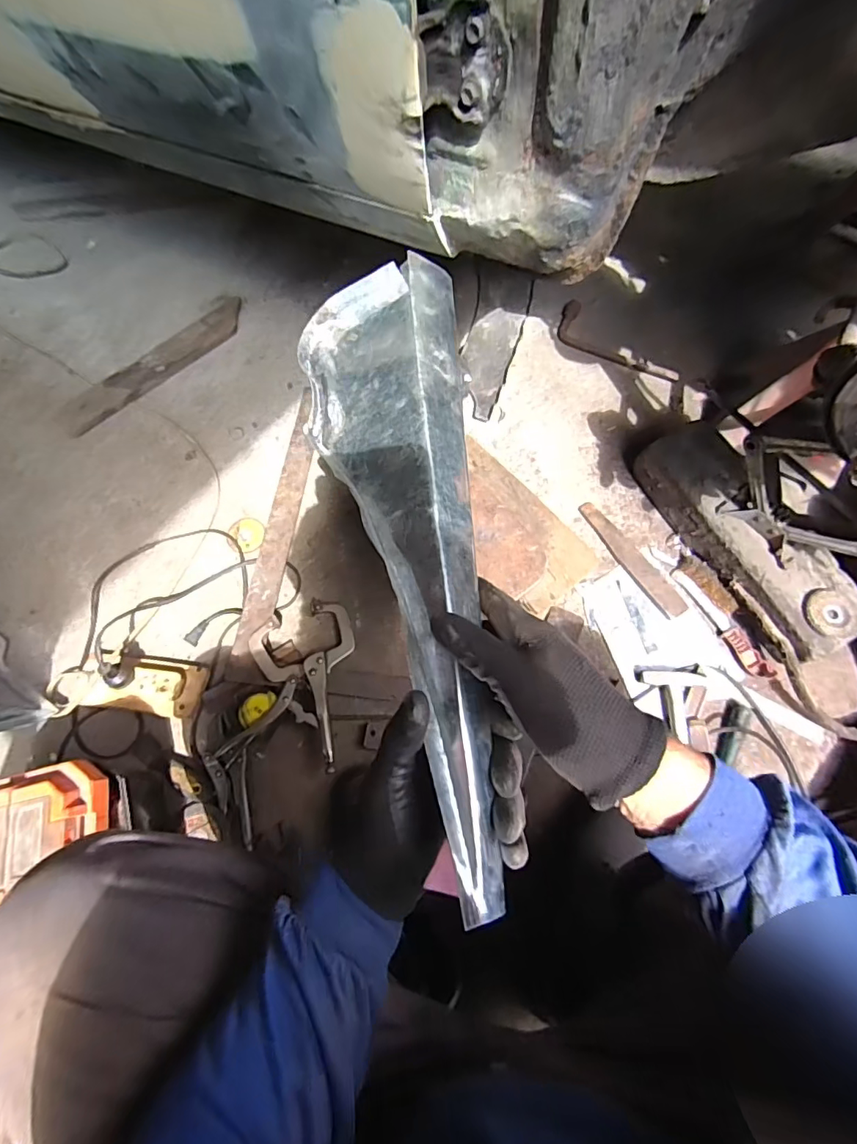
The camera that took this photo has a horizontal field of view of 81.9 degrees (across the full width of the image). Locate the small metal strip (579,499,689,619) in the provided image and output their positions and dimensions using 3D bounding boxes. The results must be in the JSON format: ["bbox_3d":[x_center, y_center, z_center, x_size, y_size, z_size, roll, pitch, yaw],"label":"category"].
[{"bbox_3d":[0.358,-0.027,0.874,0.046,0.009,0.248,-32,72,-12],"label":"small metal strip"}]

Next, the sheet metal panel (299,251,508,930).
[{"bbox_3d":[-0.012,-0.043,0.401,0.144,0.051,0.535,-9,67,-4],"label":"sheet metal panel"}]

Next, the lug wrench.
[{"bbox_3d":[0.400,-0.482,1.039,0.280,0.025,0.087,30,71,11],"label":"lug wrench"}]

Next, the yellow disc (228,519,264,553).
[{"bbox_3d":[-0.328,-0.065,0.893,0.065,0.008,0.061,0,69,0],"label":"yellow disc"}]

